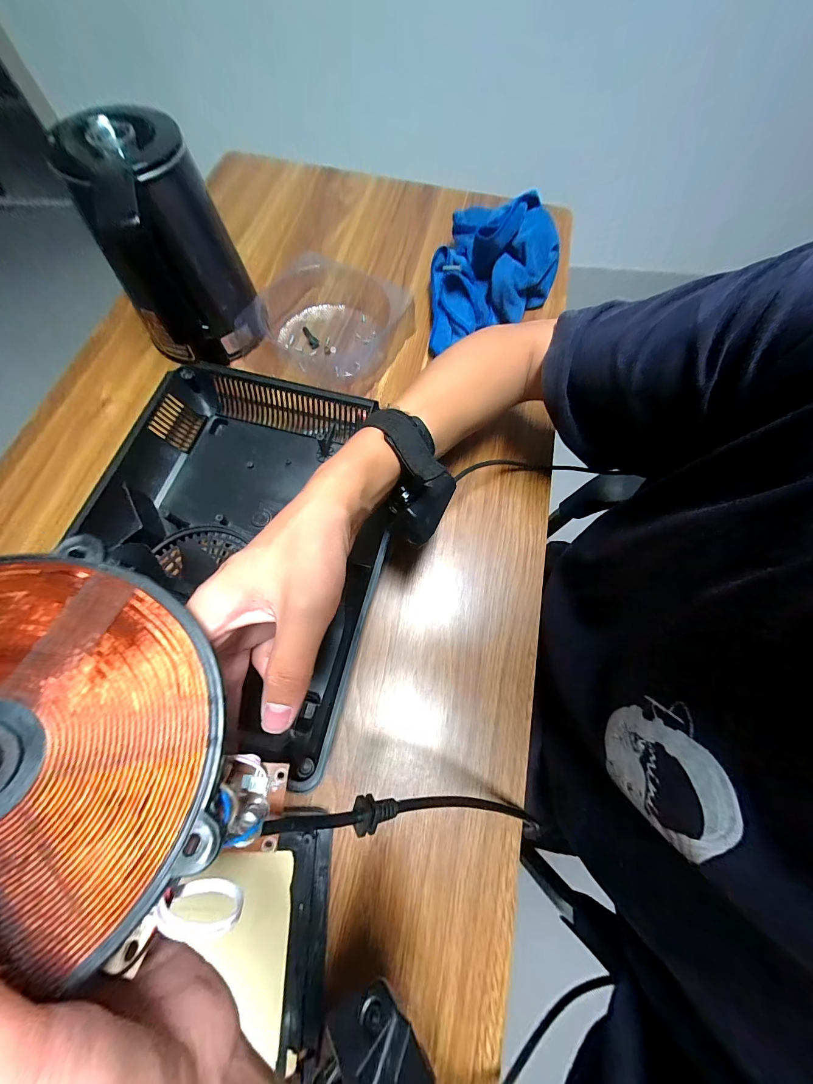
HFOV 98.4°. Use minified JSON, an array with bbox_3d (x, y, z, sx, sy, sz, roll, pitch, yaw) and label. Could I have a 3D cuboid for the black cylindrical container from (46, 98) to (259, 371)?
[{"bbox_3d":[-0.255,-0.308,0.376,0.131,0.174,0.120,-13,71,-7],"label":"black cylindrical container"}]

